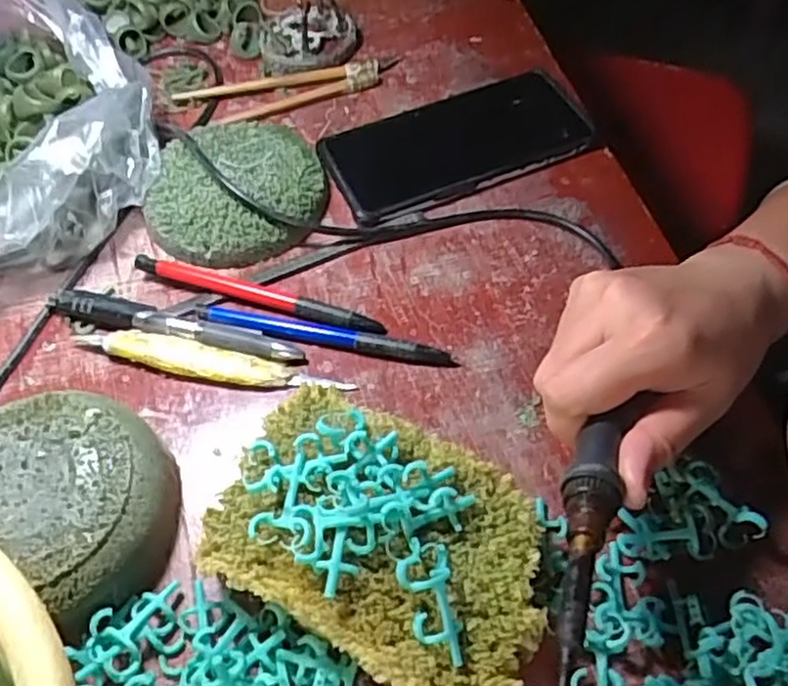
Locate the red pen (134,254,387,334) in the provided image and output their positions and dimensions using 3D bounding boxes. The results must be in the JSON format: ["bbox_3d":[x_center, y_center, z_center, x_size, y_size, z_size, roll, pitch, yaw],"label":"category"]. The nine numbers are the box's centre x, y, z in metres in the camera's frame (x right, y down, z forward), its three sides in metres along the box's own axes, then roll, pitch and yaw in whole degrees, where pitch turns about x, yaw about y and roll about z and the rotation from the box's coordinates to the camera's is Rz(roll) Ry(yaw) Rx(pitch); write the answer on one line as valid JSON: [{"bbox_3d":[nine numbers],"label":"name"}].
[{"bbox_3d":[-0.074,-0.027,0.387,0.141,0.013,0.013,15,57,11],"label":"red pen"}]

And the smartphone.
[{"bbox_3d":[0.040,-0.127,0.450,0.163,0.015,0.078,-20,57,-12],"label":"smartphone"}]

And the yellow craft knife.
[{"bbox_3d":[-0.096,0.009,0.367,0.147,0.007,0.019,11,56,8],"label":"yellow craft knife"}]

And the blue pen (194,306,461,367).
[{"bbox_3d":[-0.037,-0.005,0.373,0.138,0.009,0.012,10,56,8],"label":"blue pen"}]

